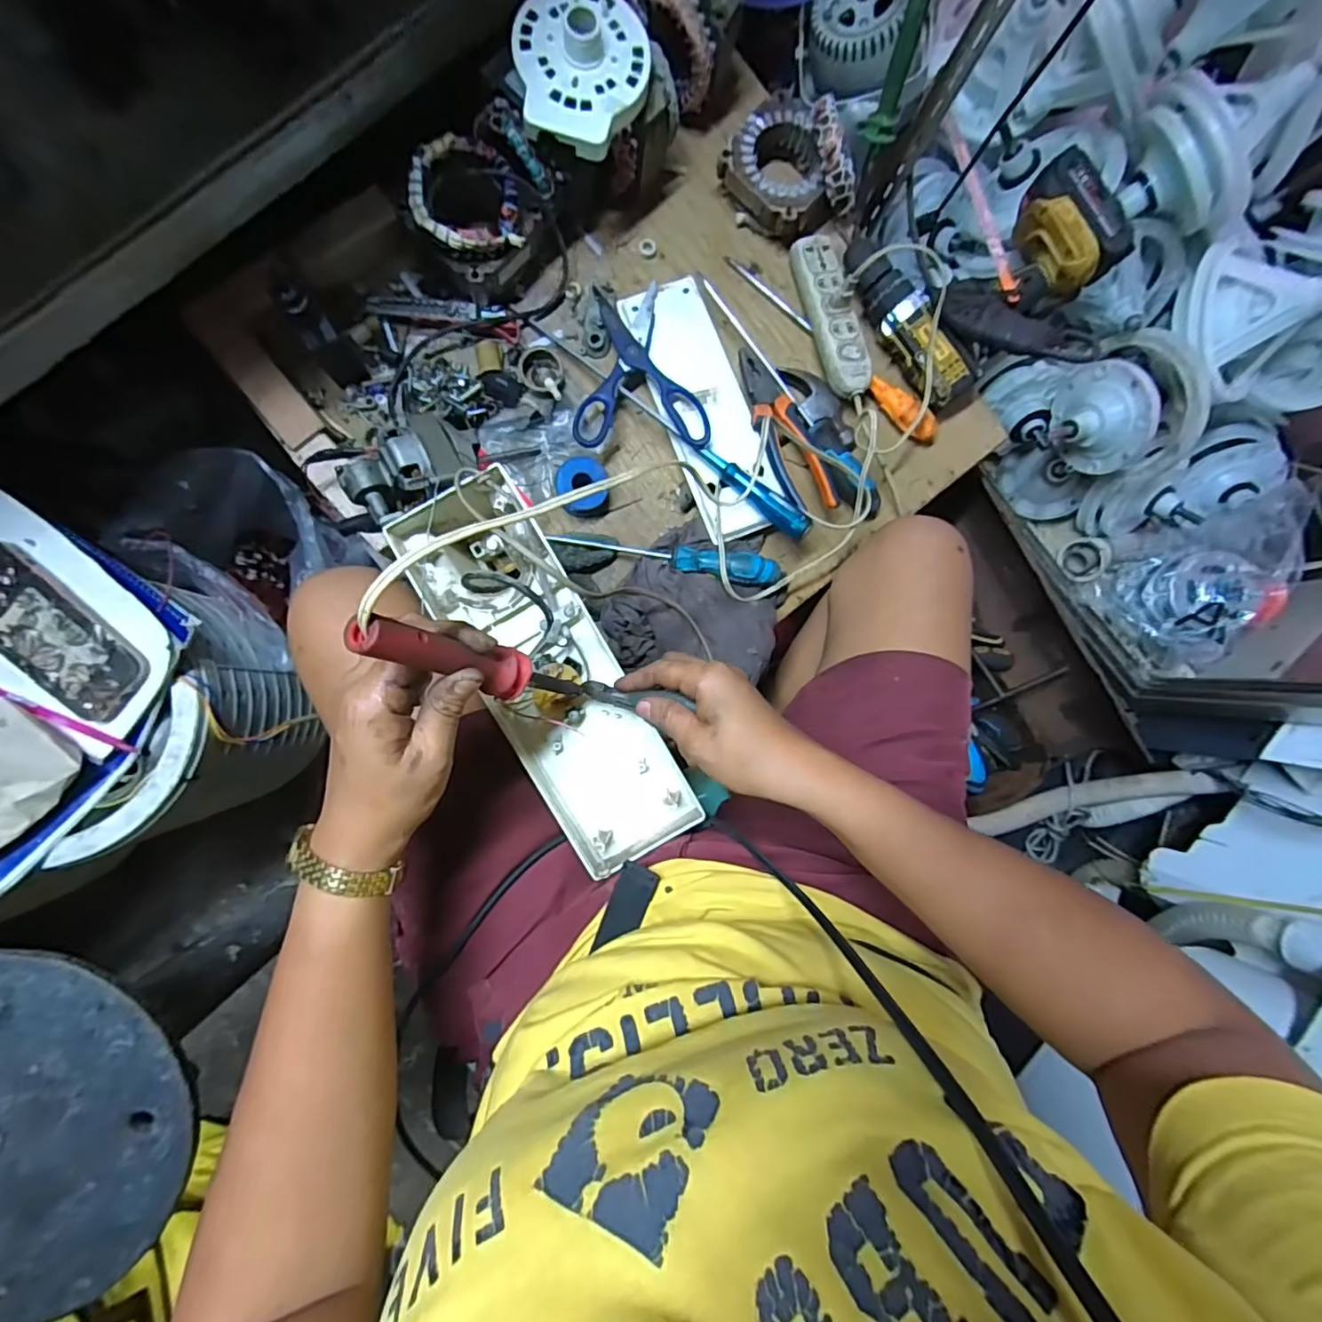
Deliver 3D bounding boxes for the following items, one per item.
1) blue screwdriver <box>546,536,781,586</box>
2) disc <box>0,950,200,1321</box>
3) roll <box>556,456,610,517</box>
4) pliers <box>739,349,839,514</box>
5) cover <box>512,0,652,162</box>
[{"bbox_3d":[0.005,-0.109,0.594,0.234,0.025,0.029,11,88,8],"label":"blue screwdriver"},{"bbox_3d":[-0.384,0.275,0.327,0.198,0.012,0.209,0,89,-6],"label":"disc"},{"bbox_3d":[-0.081,-0.181,0.593,0.053,0.027,0.052,0,89,-6],"label":"roll"},{"bbox_3d":[0.126,-0.241,0.598,0.058,0.034,0.185,-26,92,-6],"label":"pliers"},{"bbox_3d":[-0.069,-0.515,0.500,0.112,0.031,0.124,3,89,-6],"label":"cover"}]

